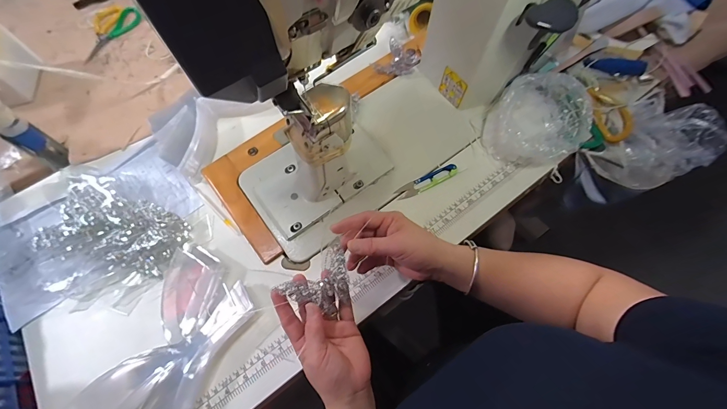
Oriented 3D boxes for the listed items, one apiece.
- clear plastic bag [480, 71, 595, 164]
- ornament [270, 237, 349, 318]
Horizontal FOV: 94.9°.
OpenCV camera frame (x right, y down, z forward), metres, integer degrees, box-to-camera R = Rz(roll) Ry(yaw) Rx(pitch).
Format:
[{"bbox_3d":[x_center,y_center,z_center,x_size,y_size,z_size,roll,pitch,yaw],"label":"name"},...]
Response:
[{"bbox_3d":[0.270,-0.125,0.511,0.145,0.099,0.106,-13,63,-3],"label":"clear plastic bag"},{"bbox_3d":[-0.042,0.092,0.379,0.084,0.016,0.071,-39,109,-16],"label":"ornament"}]

